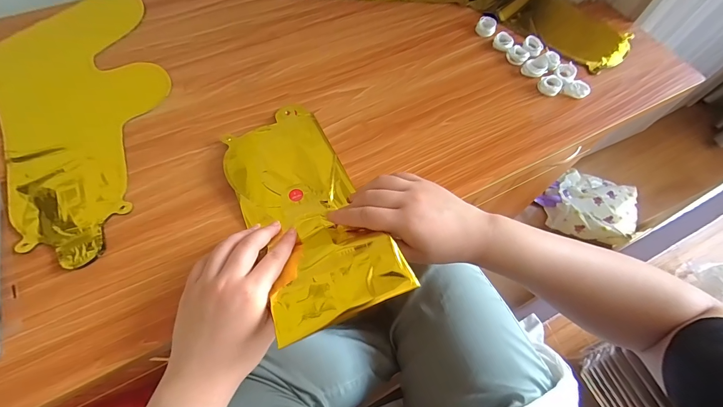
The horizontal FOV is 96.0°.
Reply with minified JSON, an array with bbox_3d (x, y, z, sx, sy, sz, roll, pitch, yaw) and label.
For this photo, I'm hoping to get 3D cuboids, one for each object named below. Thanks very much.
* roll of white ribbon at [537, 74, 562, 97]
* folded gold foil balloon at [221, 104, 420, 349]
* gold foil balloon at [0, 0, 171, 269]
[{"bbox_3d":[0.261,-0.164,0.447,0.029,0.015,0.031,1,64,-2],"label":"roll of white ribbon"},{"bbox_3d":[-0.062,0.002,0.341,0.119,0.030,0.262,-23,55,-13],"label":"folded gold foil balloon"},{"bbox_3d":[-0.345,-0.122,0.404,0.192,0.009,0.410,-24,68,-13],"label":"gold foil balloon"}]

